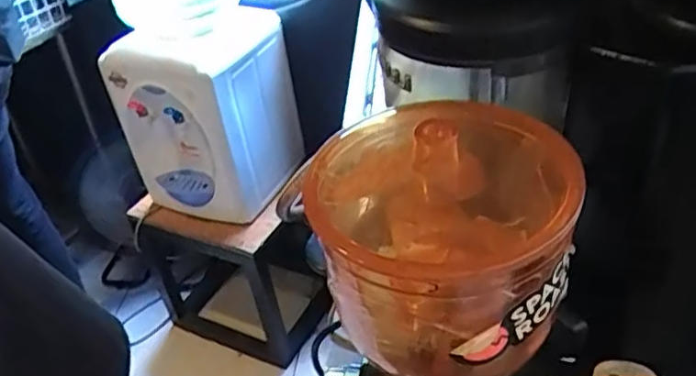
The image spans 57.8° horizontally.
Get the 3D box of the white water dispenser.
[{"bbox_3d":[-0.310,-0.182,1.455,0.301,0.422,0.294,10,41,22],"label":"white water dispenser"}]

